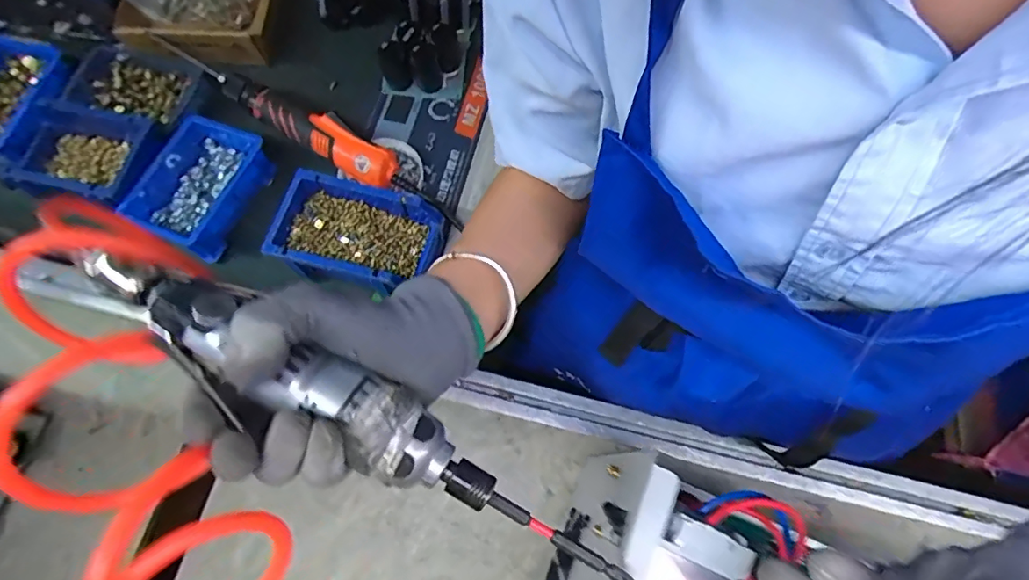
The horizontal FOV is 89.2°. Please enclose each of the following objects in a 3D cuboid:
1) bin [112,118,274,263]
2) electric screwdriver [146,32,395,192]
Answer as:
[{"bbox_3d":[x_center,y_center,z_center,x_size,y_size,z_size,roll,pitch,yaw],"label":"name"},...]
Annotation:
[{"bbox_3d":[-0.352,-0.118,0.595,0.108,0.055,0.157,19,72,6],"label":"bin"},{"bbox_3d":[-0.278,-0.209,0.620,0.320,0.061,0.047,30,73,9],"label":"electric screwdriver"}]

